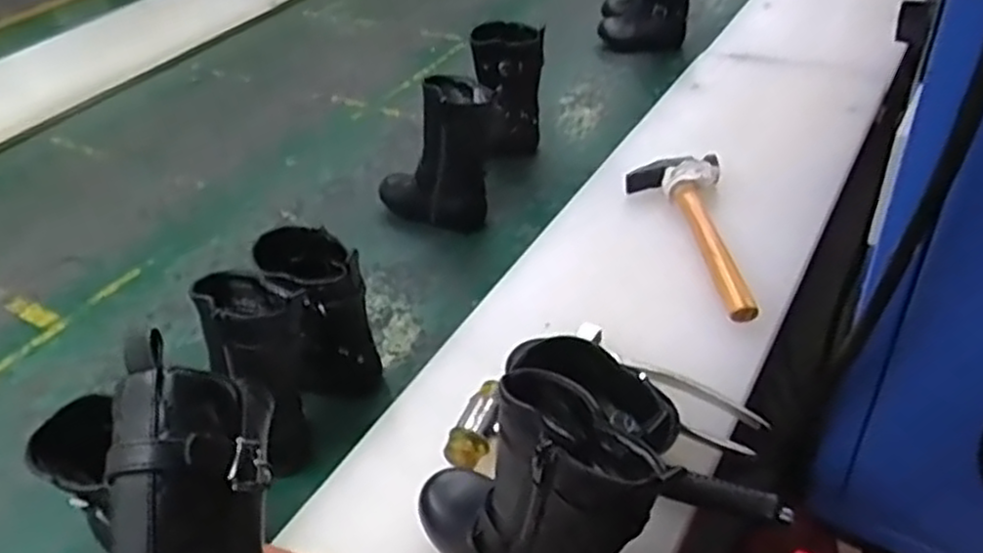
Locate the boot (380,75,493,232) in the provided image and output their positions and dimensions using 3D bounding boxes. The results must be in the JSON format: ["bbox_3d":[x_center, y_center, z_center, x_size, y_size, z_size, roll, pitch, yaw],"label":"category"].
[{"bbox_3d":[-0.067,-0.131,0.854,0.137,0.177,0.065,0,39,8],"label":"boot"}]

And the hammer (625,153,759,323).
[{"bbox_3d":[0.199,-0.044,0.721,0.089,0.024,0.240,-7,38,0],"label":"hammer"}]

